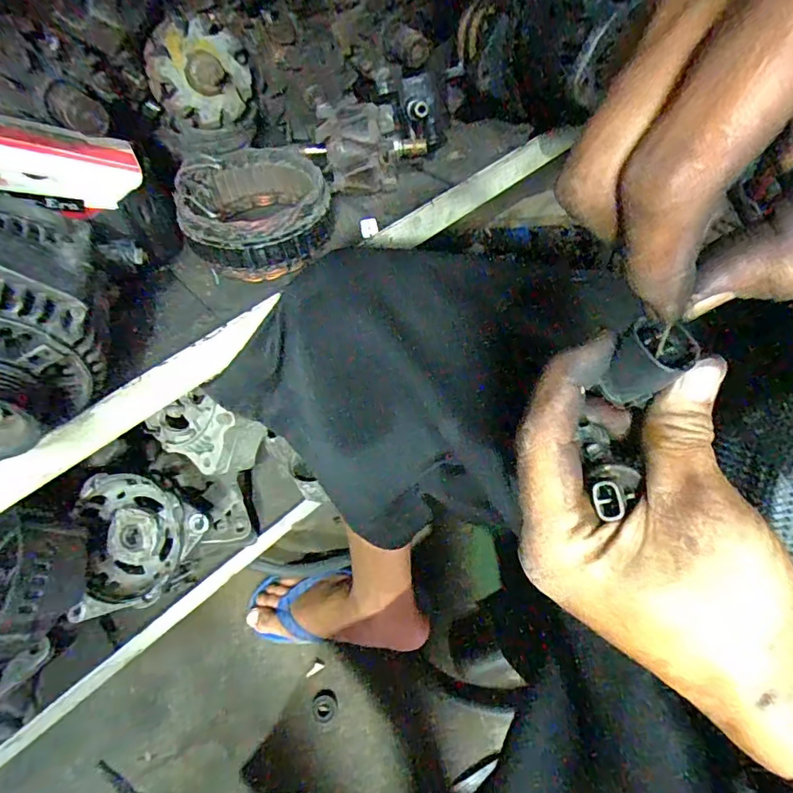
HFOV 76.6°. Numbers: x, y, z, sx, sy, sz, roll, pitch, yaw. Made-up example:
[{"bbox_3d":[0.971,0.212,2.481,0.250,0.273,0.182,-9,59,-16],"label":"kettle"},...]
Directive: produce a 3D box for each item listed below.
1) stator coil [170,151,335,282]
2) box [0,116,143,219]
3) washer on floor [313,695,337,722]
[{"bbox_3d":[-0.124,-0.165,0.451,0.120,0.067,0.121,-2,55,3],"label":"stator coil"},{"bbox_3d":[-0.263,-0.170,0.369,0.127,0.060,0.053,-8,51,-36],"label":"box"},{"bbox_3d":[-0.090,0.390,0.627,0.030,0.004,0.028,-2,57,4],"label":"washer on floor"}]

